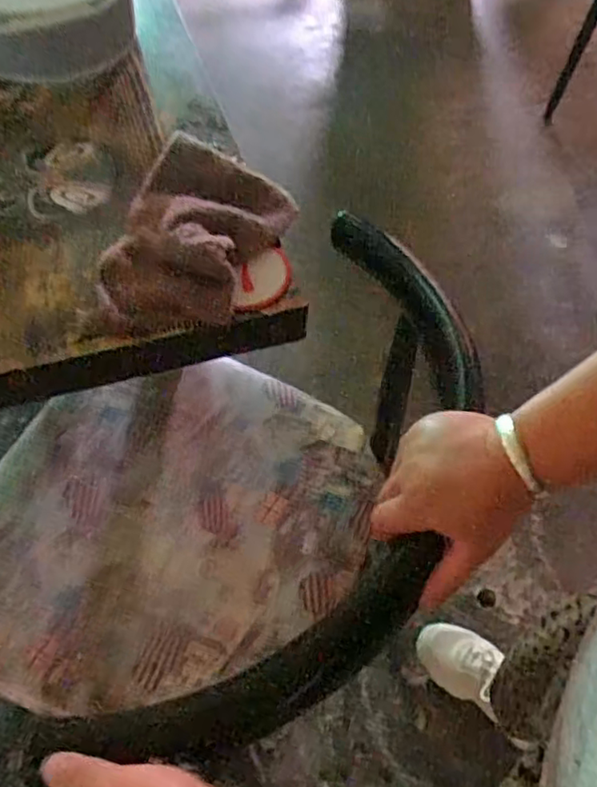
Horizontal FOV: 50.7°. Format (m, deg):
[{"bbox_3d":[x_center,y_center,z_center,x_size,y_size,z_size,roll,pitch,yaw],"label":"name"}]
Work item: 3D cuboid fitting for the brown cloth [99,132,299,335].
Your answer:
[{"bbox_3d":[-0.088,-0.144,0.547,0.135,0.053,0.213,15,58,8],"label":"brown cloth"}]

